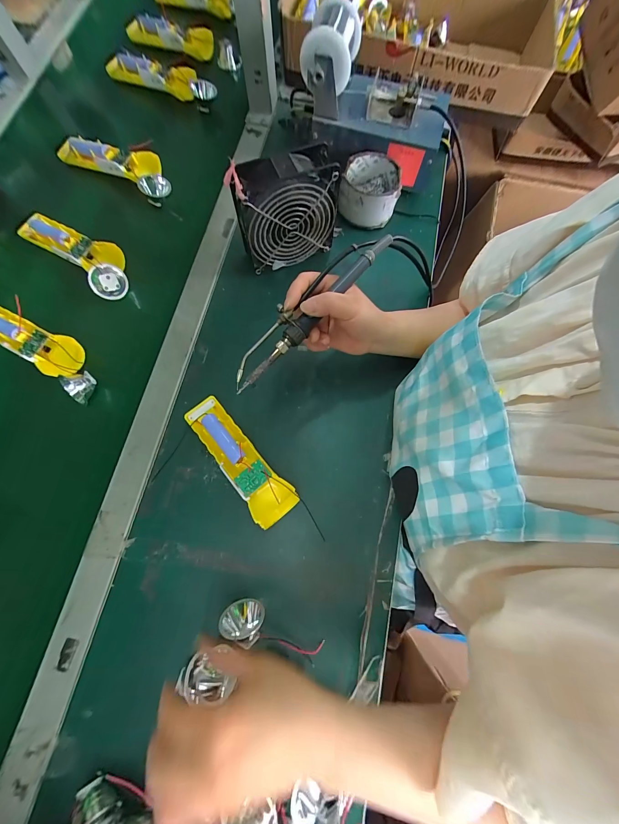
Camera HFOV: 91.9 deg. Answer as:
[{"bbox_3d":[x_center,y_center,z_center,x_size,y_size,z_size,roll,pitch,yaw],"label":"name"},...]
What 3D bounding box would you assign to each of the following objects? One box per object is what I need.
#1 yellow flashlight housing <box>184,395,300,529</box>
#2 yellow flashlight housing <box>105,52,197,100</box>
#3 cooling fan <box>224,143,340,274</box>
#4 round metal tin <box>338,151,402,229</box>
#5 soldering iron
[{"bbox_3d":[-0.080,0.051,0.348,0.048,0.032,0.162,-37,79,-11],"label":"yellow flashlight housing"},{"bbox_3d":[-0.275,-0.576,0.511,0.170,0.028,0.043,14,74,2],"label":"yellow flashlight housing"},{"bbox_3d":[-0.026,-0.257,0.385,0.136,0.119,0.050,-23,76,-8],"label":"cooling fan"},{"bbox_3d":[0.088,-0.331,0.444,0.082,0.053,0.085,1,74,-2],"label":"round metal tin"},{"bbox_3d":[0.002,-0.105,0.298,0.036,0.015,0.214,43,82,9],"label":"soldering iron"}]

